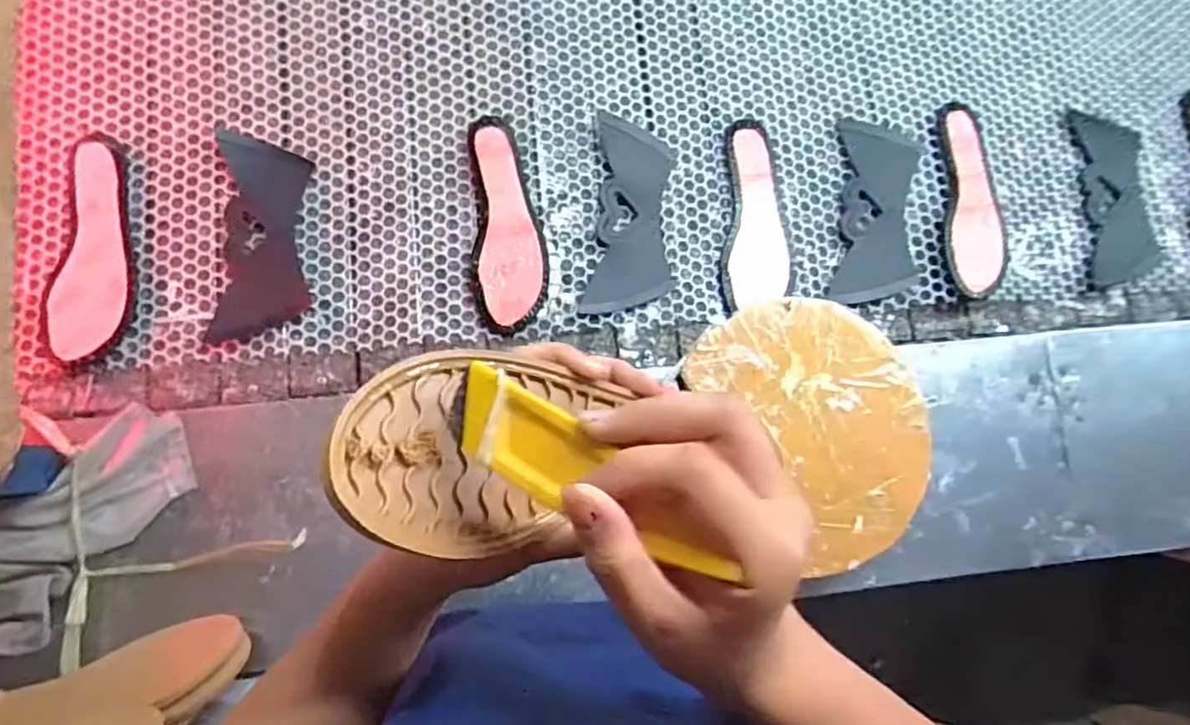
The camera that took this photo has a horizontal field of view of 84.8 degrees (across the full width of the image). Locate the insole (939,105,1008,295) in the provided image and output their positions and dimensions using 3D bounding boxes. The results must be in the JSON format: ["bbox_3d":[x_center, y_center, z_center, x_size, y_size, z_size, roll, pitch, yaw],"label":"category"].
[{"bbox_3d":[0.433,-0.182,0.739,0.078,0.022,0.236,5,75,-7],"label":"insole"}]

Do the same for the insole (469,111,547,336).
[{"bbox_3d":[-0.090,-0.147,0.684,0.073,0.015,0.228,-2,83,-6],"label":"insole"}]

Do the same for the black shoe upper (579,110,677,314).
[{"bbox_3d":[0.041,-0.159,0.703,0.090,0.010,0.219,6,82,-5],"label":"black shoe upper"}]

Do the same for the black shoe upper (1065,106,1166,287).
[{"bbox_3d":[0.625,-0.197,0.779,0.094,0.013,0.210,-5,83,-6],"label":"black shoe upper"}]

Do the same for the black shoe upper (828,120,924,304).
[{"bbox_3d":[0.318,-0.168,0.734,0.088,0.010,0.212,7,82,-5],"label":"black shoe upper"}]

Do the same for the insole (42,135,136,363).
[{"bbox_3d":[-0.487,-0.112,0.638,0.074,0.014,0.219,5,82,-5],"label":"insole"}]

